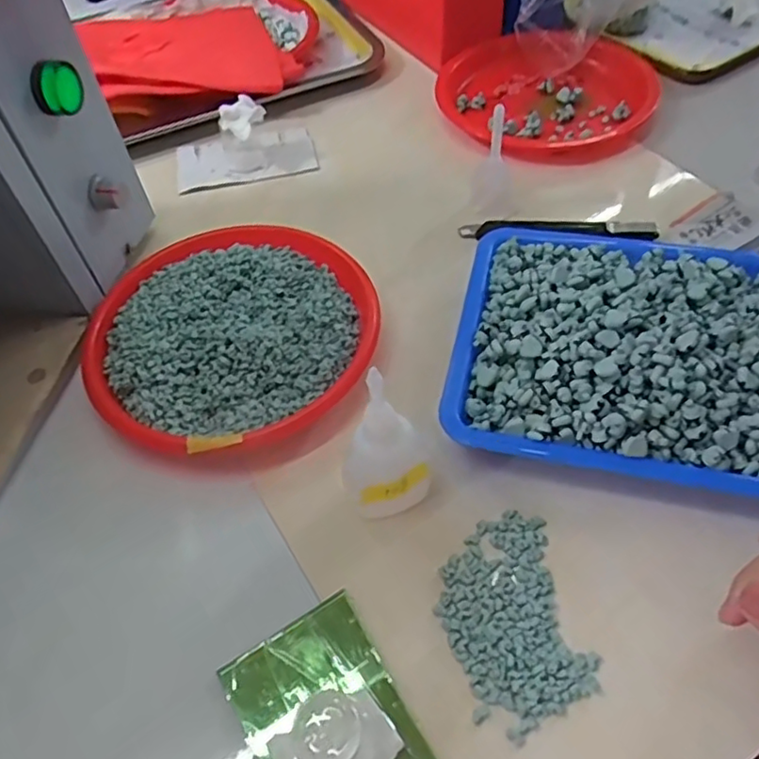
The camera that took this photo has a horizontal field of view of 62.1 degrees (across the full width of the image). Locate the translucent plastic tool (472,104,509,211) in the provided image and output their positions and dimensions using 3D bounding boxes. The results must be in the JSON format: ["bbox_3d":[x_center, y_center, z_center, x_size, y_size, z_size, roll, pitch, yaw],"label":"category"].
[{"bbox_3d":[0.083,-0.159,0.448,0.025,0.078,0.030,8,54,9],"label":"translucent plastic tool"}]

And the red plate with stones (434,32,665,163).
[{"bbox_3d":[0.145,-0.244,0.545,0.180,0.030,0.141,-4,53,0],"label":"red plate with stones"}]

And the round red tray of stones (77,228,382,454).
[{"bbox_3d":[-0.094,-0.031,0.403,0.178,0.031,0.172,-1,53,2],"label":"round red tray of stones"}]

